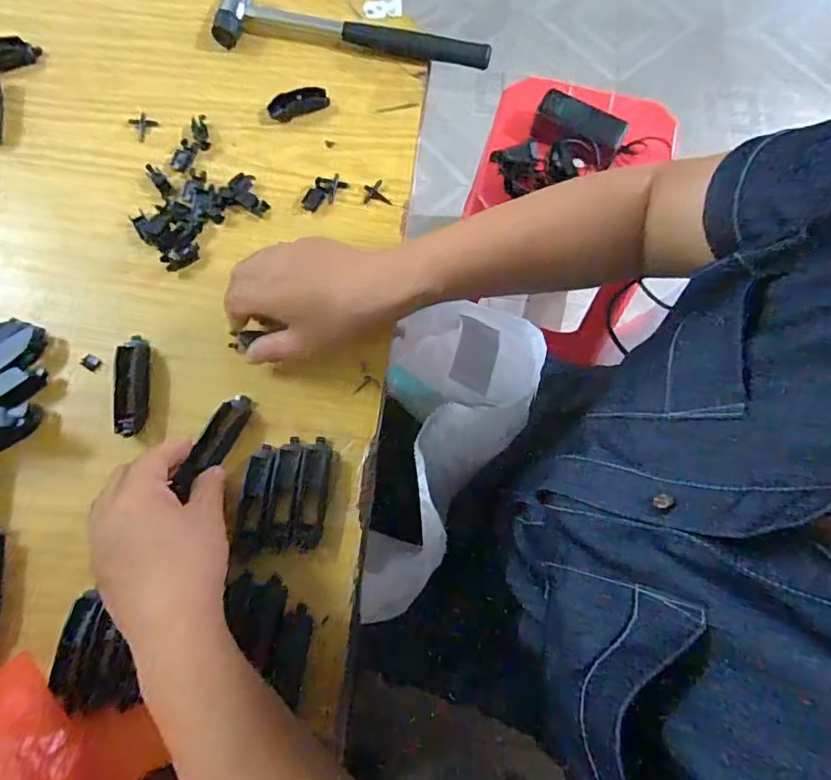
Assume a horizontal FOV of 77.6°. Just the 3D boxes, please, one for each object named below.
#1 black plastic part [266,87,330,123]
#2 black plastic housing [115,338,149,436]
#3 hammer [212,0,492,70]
[{"bbox_3d":[-0.100,-0.244,0.438,0.052,0.012,0.020,-23,75,-6],"label":"black plastic part"},{"bbox_3d":[-0.202,-0.004,0.368,0.019,0.011,0.073,-8,74,-2],"label":"black plastic housing"},{"bbox_3d":[-0.053,-0.317,0.453,0.237,0.021,0.057,10,74,3],"label":"hammer"}]

